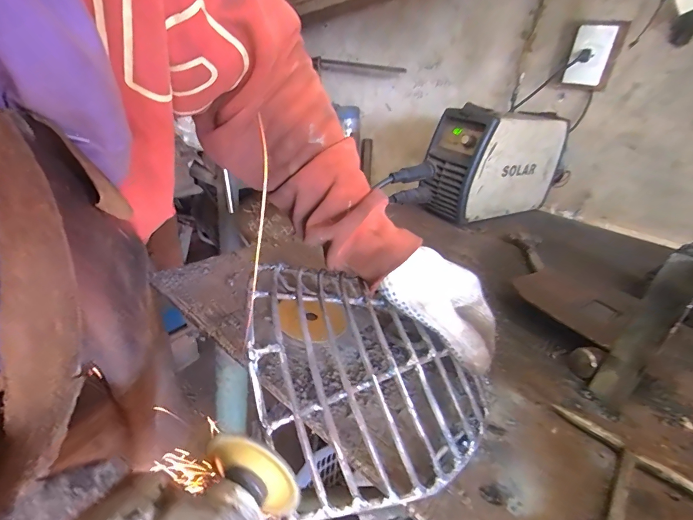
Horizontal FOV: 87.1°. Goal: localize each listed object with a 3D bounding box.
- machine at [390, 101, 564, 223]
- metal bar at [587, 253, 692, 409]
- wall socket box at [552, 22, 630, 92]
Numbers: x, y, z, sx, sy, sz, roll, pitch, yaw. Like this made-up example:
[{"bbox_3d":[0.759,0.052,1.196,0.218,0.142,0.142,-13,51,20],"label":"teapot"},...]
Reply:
[{"bbox_3d":[0.312,-0.213,0.816,0.311,0.209,0.135,-10,32,-29],"label":"machine"},{"bbox_3d":[0.276,0.071,0.344,0.011,0.169,0.037,-1,33,-17],"label":"metal bar"},{"bbox_3d":[0.531,-0.439,0.792,0.101,0.142,0.027,15,63,17],"label":"wall socket box"}]

